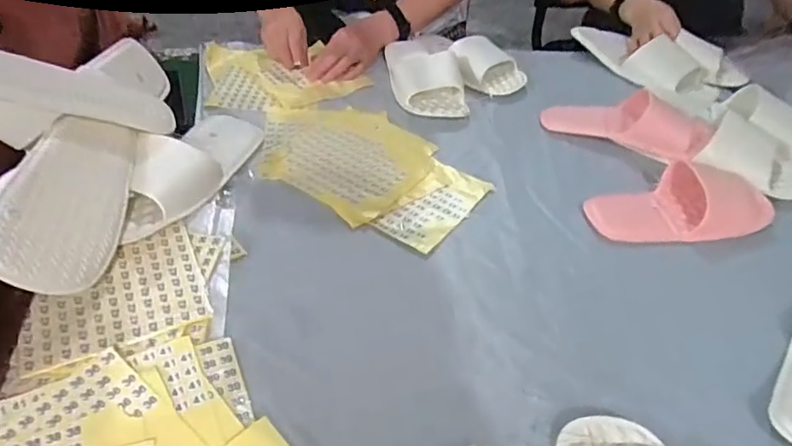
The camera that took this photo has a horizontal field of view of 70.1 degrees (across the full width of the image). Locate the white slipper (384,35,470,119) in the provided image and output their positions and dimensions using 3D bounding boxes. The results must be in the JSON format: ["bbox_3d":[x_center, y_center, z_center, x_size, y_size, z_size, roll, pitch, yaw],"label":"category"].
[{"bbox_3d":[0.047,-0.251,0.897,0.123,0.051,0.238,1,43,-7],"label":"white slipper"}]

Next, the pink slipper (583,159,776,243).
[{"bbox_3d":[0.355,-0.031,0.681,0.243,0.064,0.083,-3,43,-11],"label":"pink slipper"}]

